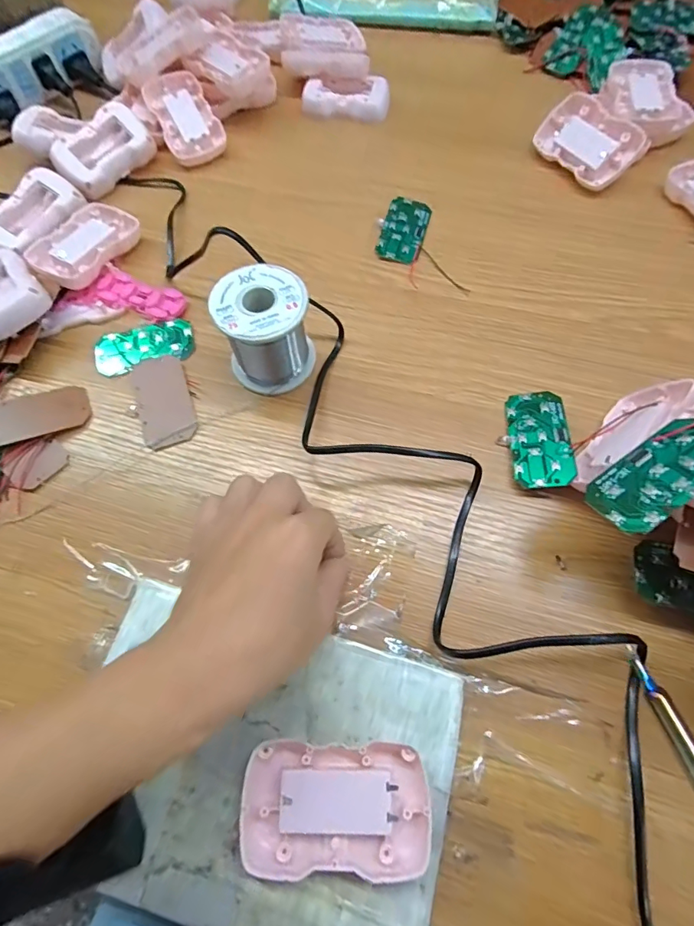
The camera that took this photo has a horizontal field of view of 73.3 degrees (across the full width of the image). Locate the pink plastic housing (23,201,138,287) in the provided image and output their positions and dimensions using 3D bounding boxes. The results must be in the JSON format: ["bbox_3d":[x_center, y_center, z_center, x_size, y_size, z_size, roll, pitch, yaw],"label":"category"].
[{"bbox_3d":[-0.219,-0.183,0.391,0.054,0.021,0.086,24,68,12],"label":"pink plastic housing"}]

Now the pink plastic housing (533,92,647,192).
[{"bbox_3d":[0.216,-0.288,0.418,0.056,0.018,0.090,-44,70,18],"label":"pink plastic housing"}]

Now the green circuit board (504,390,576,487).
[{"bbox_3d":[0.129,-0.017,0.314,0.037,0.004,0.073,-6,59,16],"label":"green circuit board"}]

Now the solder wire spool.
[{"bbox_3d":[-0.056,-0.091,0.324,0.061,0.061,0.061,-1,65,1],"label":"solder wire spool"}]

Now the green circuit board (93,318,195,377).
[{"bbox_3d":[-0.156,-0.090,0.361,0.074,0.004,0.039,-16,66,-6],"label":"green circuit board"}]

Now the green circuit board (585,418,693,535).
[{"bbox_3d":[0.160,0.005,0.237,0.072,0.004,0.036,-37,44,-3],"label":"green circuit board"}]

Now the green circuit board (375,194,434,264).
[{"bbox_3d":[0.050,-0.203,0.404,0.037,0.004,0.075,16,67,8],"label":"green circuit board"}]

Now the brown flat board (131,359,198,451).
[{"bbox_3d":[-0.133,-0.046,0.339,0.037,0.004,0.073,-19,66,-7],"label":"brown flat board"}]

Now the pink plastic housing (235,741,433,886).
[{"bbox_3d":[-0.005,0.168,0.228,0.088,0.017,0.052,1,65,2],"label":"pink plastic housing"}]

